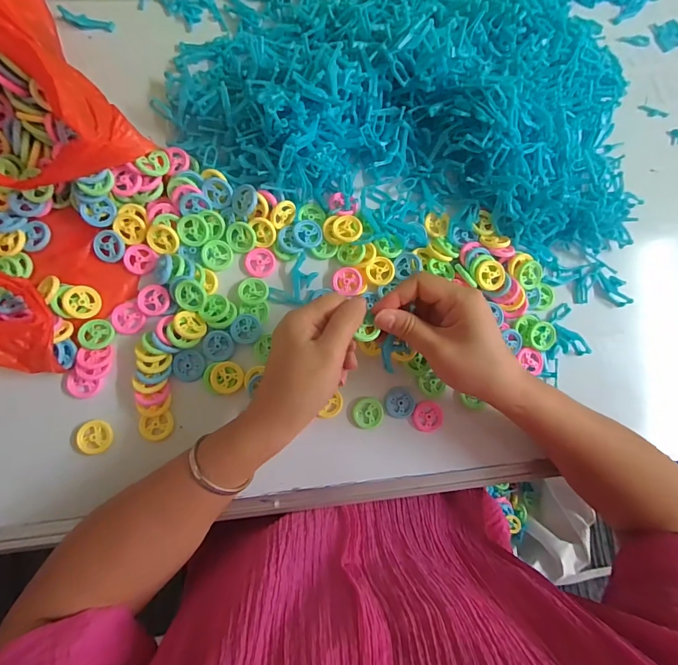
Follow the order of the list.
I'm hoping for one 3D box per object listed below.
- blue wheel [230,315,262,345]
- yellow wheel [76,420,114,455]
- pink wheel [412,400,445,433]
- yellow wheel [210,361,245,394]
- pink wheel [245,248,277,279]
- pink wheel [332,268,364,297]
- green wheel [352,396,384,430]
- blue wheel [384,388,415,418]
[{"bbox_3d":[-0.088,-0.003,0.371,0.029,0.004,0.027,1,85,-6],"label":"blue wheel"},{"bbox_3d":[-0.218,0.093,0.349,0.027,0.004,0.028,5,79,-26],"label":"yellow wheel"},{"bbox_3d":[0.087,0.082,0.381,0.029,0.004,0.029,1,85,-6],"label":"pink wheel"},{"bbox_3d":[-0.104,0.042,0.365,0.029,0.009,0.028,1,85,-6],"label":"yellow wheel"},{"bbox_3d":[-0.077,-0.069,0.384,0.029,0.004,0.029,1,85,-6],"label":"pink wheel"},{"bbox_3d":[0.009,-0.052,0.390,0.029,0.006,0.025,-2,85,-7],"label":"pink wheel"},{"bbox_3d":[0.028,0.078,0.378,0.029,0.004,0.030,1,85,-6],"label":"green wheel"},{"bbox_3d":[0.060,0.069,0.382,0.029,0.004,0.029,1,85,-6],"label":"blue wheel"}]

